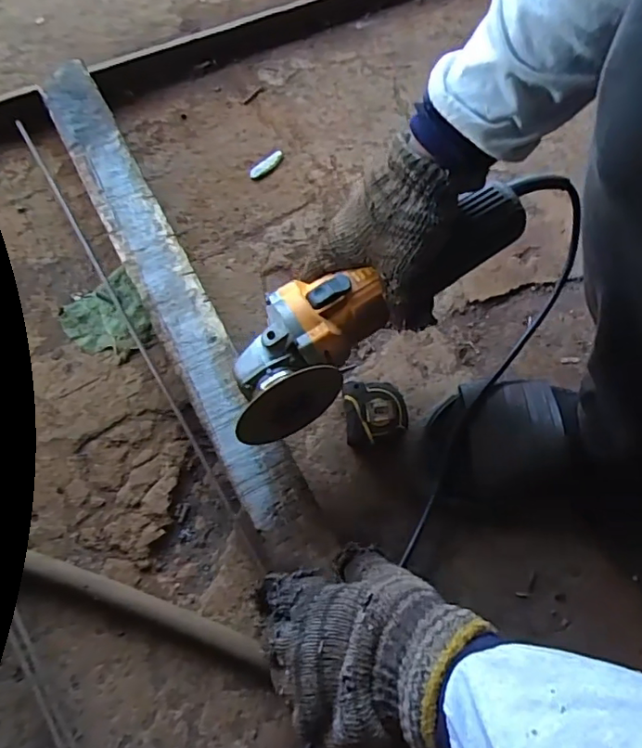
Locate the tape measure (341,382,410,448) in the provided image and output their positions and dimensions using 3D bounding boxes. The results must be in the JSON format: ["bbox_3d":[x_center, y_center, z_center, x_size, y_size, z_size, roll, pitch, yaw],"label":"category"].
[{"bbox_3d":[0.050,0.037,0.508,0.055,0.031,0.057,-5,67,-5],"label":"tape measure"}]

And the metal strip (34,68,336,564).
[{"bbox_3d":[-0.148,-0.090,0.514,0.055,0.009,0.577,-27,72,-9],"label":"metal strip"}]

